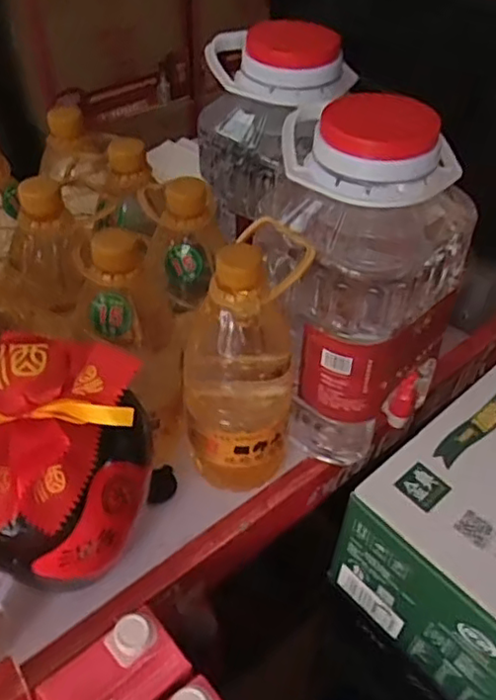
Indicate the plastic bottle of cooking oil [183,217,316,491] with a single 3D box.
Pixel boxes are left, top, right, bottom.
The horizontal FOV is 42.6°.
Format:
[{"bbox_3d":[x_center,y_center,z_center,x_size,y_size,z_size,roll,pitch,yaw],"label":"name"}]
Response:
[{"bbox_3d":[-0.001,0.011,0.507,0.079,0.217,0.091,12,45,9],"label":"plastic bottle of cooking oil"}]

